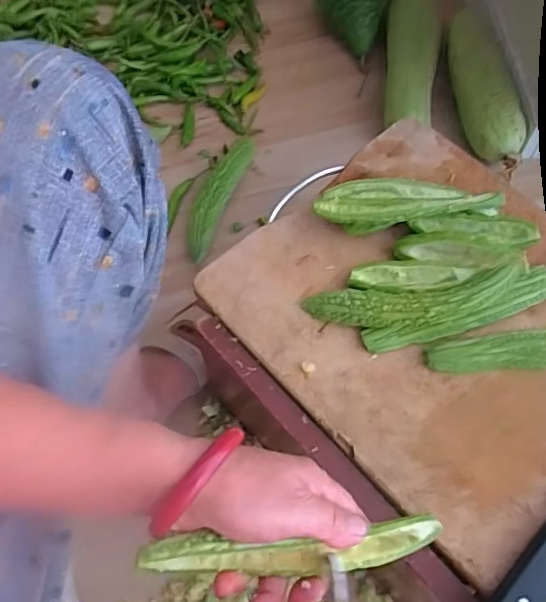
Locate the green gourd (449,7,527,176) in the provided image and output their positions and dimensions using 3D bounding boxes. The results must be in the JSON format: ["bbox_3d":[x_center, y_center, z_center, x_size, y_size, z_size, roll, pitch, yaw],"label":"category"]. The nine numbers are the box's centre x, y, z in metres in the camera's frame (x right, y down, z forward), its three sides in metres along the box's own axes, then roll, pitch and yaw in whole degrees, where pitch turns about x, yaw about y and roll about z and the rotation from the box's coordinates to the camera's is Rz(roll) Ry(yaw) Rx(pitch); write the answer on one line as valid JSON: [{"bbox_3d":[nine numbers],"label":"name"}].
[{"bbox_3d":[0.317,-0.341,0.857,0.073,0.070,0.304,-4,63,-1],"label":"green gourd"}]

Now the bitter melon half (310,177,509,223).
[{"bbox_3d":[0.120,-0.084,0.513,0.157,0.040,0.049,6,65,5],"label":"bitter melon half"}]

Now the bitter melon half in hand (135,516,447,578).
[{"bbox_3d":[0.012,0.143,0.322,0.172,0.028,0.024,3,64,-16],"label":"bitter melon half in hand"}]

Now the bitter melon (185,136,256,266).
[{"bbox_3d":[-0.080,-0.162,0.824,0.051,0.041,0.225,18,64,10],"label":"bitter melon"}]

